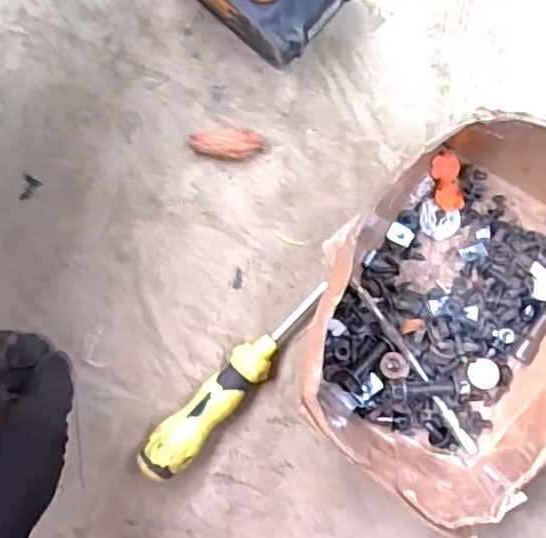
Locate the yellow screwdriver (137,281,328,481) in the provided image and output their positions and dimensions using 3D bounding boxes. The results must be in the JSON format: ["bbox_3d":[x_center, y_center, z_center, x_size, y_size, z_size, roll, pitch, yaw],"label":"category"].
[{"bbox_3d":[-0.023,0.074,0.410,0.031,0.029,0.164,45,93,3],"label":"yellow screwdriver"}]

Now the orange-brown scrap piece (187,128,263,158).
[{"bbox_3d":[-0.032,-0.086,0.419,0.049,0.012,0.020,3,90,4],"label":"orange-brown scrap piece"}]

